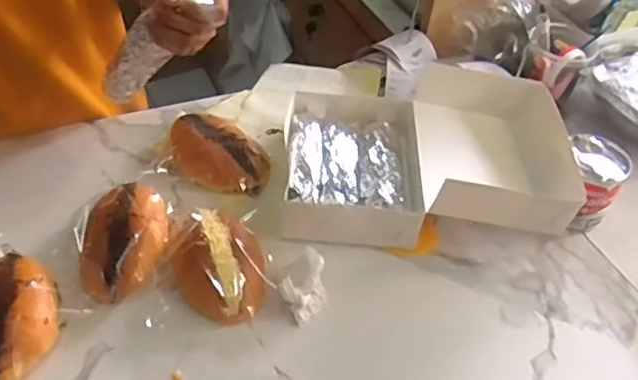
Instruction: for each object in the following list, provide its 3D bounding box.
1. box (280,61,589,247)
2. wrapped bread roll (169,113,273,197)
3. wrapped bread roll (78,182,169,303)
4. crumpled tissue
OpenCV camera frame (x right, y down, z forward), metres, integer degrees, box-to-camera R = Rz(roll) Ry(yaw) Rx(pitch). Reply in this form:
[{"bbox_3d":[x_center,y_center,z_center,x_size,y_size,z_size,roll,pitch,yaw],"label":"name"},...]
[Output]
[{"bbox_3d":[0.114,-0.042,0.706,0.311,0.103,0.226,5,44,-1],"label":"box"},{"bbox_3d":[-0.117,-0.042,0.725,0.140,0.039,0.082,36,51,28],"label":"wrapped bread roll"},{"bbox_3d":[-0.192,0.047,0.619,0.084,0.041,0.129,2,44,-4],"label":"wrapped bread roll"},{"bbox_3d":[-0.014,0.089,0.597,0.043,0.041,0.050,26,47,19],"label":"crumpled tissue"}]

